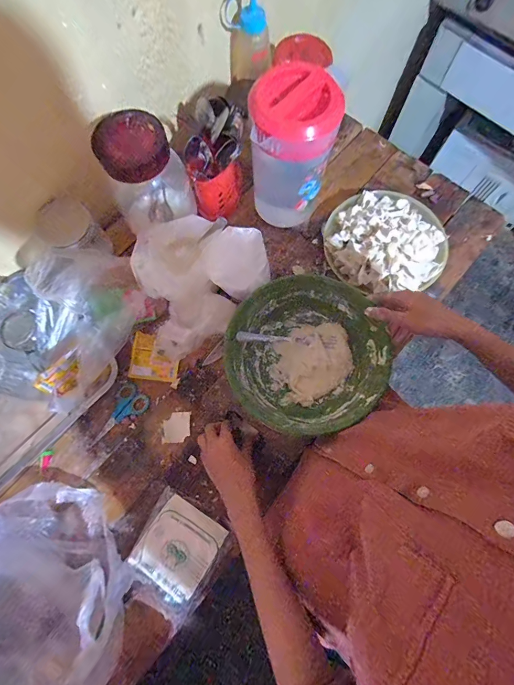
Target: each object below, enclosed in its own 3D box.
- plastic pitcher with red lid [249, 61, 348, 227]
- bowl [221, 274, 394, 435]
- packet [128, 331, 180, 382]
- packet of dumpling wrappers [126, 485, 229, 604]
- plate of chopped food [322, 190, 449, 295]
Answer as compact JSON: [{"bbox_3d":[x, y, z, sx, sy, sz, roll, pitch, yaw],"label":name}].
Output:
[{"bbox_3d":[0.053,-0.296,0.547,0.120,0.218,0.104,20,76,6],"label":"plastic pitcher with red lid"},{"bbox_3d":[0.072,0.019,0.538,0.237,0.080,0.239,0,75,0],"label":"bowl"},{"bbox_3d":[-0.179,0.026,0.594,0.083,0.007,0.079,8,75,2],"label":"packet"},{"bbox_3d":[-0.118,0.296,0.492,0.115,0.040,0.105,31,77,8],"label":"packet of dumpling wrappers"},{"bbox_3d":[0.229,-0.183,0.605,0.207,0.083,0.195,0,75,0],"label":"plate of chopped food"}]

